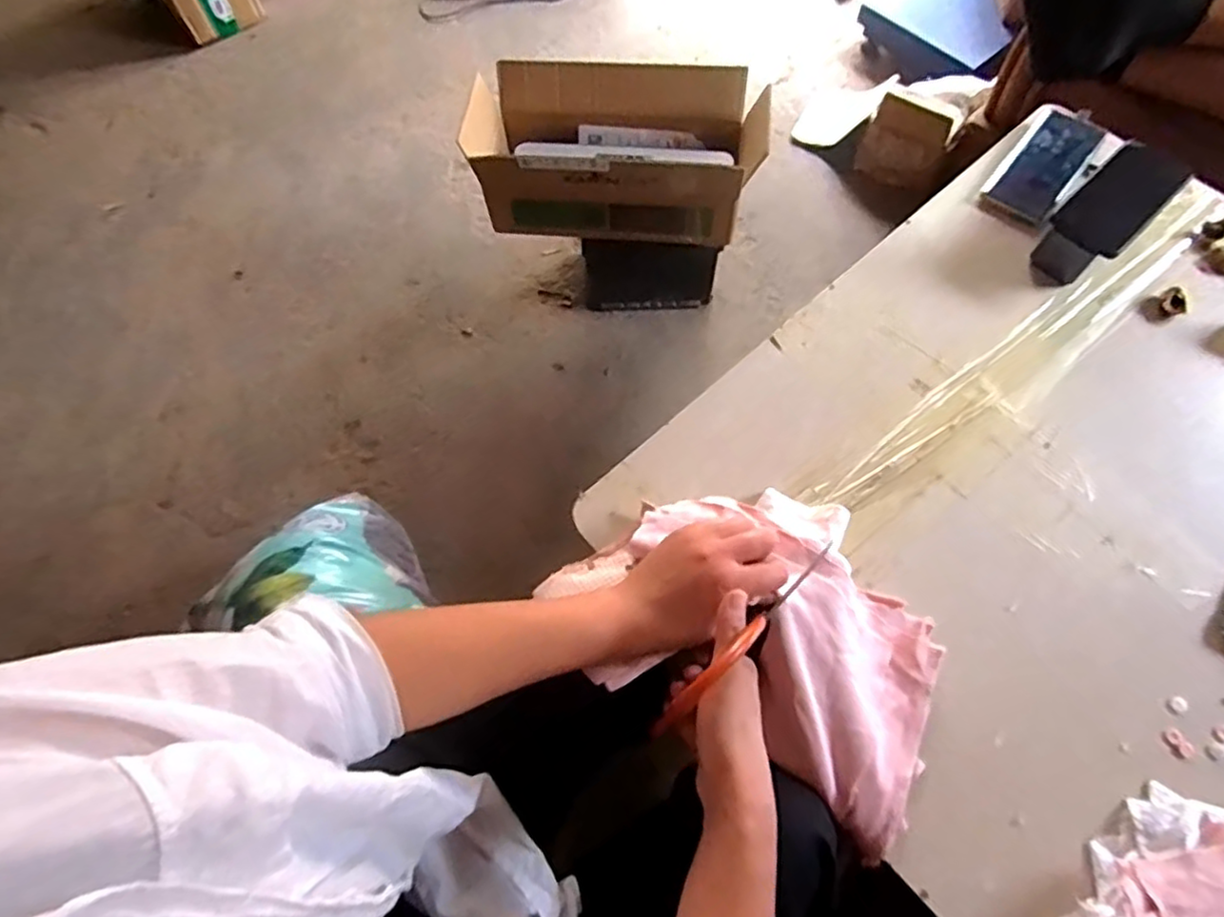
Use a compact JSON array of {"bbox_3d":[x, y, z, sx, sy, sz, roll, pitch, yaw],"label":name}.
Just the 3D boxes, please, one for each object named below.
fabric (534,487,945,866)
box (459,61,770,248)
[{"bbox_3d":[0.121,0.128,0.535,0.314,0.073,0.214,31,76,9],"label":"fabric"},{"bbox_3d":[0.011,-0.468,1.032,0.419,0.158,0.205,3,67,4],"label":"box"}]

